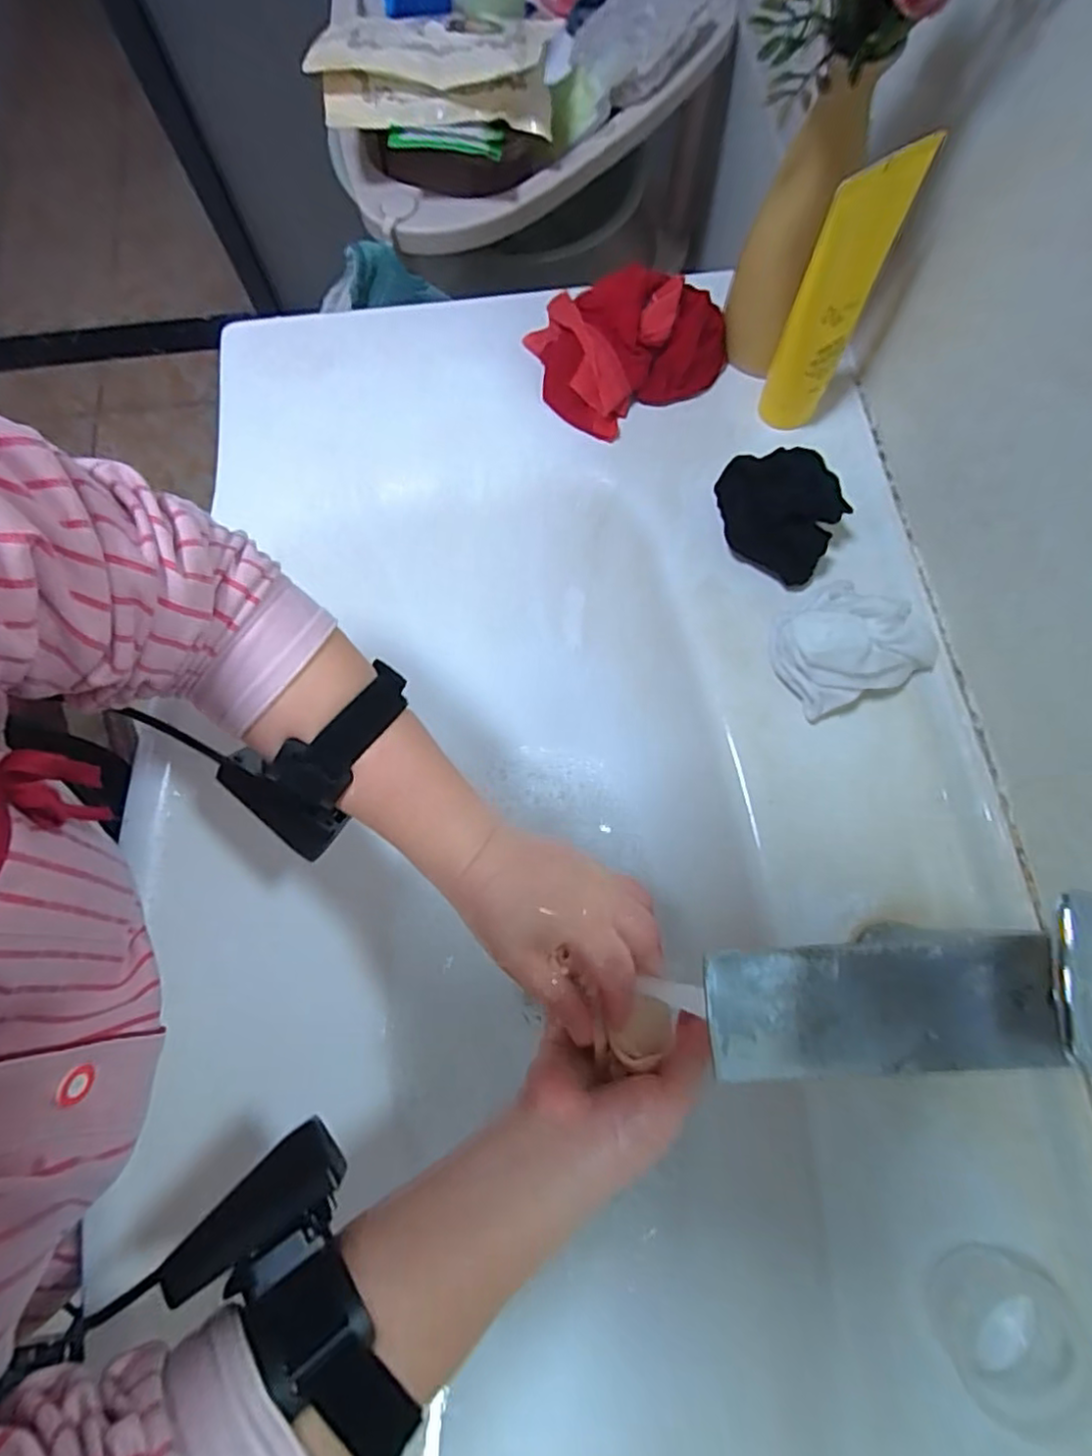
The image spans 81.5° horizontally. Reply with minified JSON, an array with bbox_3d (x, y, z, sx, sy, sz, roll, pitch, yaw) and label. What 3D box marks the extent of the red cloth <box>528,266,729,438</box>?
[{"bbox_3d":[0.054,-0.267,0.433,0.123,0.044,0.099,-29,77,-7],"label":"red cloth"}]

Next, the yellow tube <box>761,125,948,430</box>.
[{"bbox_3d":[0.162,-0.240,0.365,0.040,0.149,0.045,27,77,7],"label":"yellow tube"}]

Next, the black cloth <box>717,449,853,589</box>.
[{"bbox_3d":[0.143,-0.137,0.392,0.078,0.036,0.063,34,78,8],"label":"black cloth"}]

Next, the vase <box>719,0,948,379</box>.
[{"bbox_3d":[0.140,-0.297,0.332,0.103,0.221,0.084,21,77,3],"label":"vase"}]

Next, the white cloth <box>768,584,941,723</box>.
[{"bbox_3d":[0.178,-0.050,0.361,0.082,0.054,0.064,-20,77,-5],"label":"white cloth"}]

